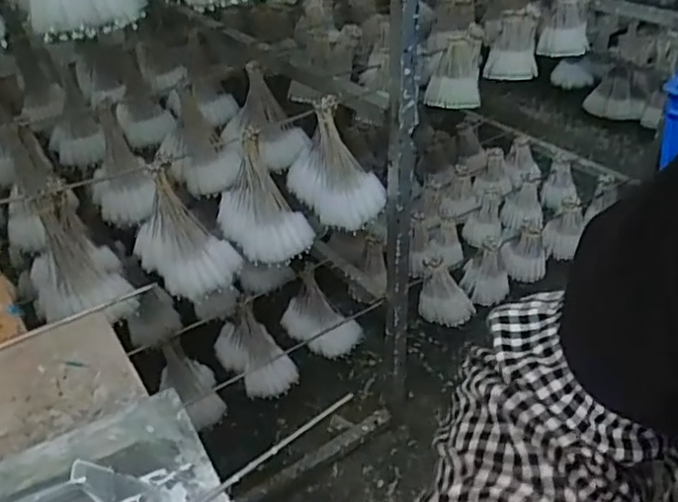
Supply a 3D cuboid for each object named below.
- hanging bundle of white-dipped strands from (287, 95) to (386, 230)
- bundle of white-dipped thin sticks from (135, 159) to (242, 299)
[{"bbox_3d":[-0.007,-0.161,1.073,0.110,0.196,0.188,-18,37,-23],"label":"hanging bundle of white-dipped strands"},{"bbox_3d":[-0.235,-0.039,0.952,0.153,0.181,0.101,27,44,32],"label":"bundle of white-dipped thin sticks"}]

